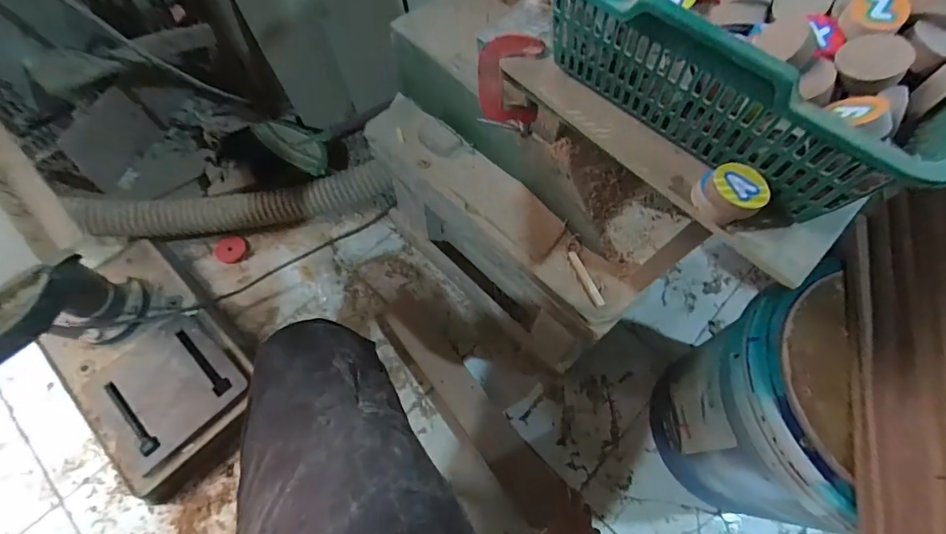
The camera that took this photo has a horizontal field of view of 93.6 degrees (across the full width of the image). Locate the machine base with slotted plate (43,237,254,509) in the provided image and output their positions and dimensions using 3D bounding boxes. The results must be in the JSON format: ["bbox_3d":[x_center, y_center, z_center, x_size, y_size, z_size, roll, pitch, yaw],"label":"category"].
[{"bbox_3d":[-0.584,0.158,0.803,0.440,0.059,0.242,41,70,16],"label":"machine base with slotted plate"}]

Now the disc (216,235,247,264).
[{"bbox_3d":[-0.501,-0.037,0.921,0.058,0.007,0.064,-39,72,-18],"label":"disc"}]

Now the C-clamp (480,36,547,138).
[{"bbox_3d":[0.028,-0.141,0.352,0.049,0.082,0.015,-3,65,-3],"label":"C-clamp"}]

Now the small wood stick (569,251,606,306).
[{"bbox_3d":[0.140,0.013,0.546,0.012,0.007,0.075,-22,67,-11],"label":"small wood stick"}]

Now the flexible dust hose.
[{"bbox_3d":[-0.446,-0.129,0.892,0.565,0.129,0.073,-14,66,-8],"label":"flexible dust hose"}]

